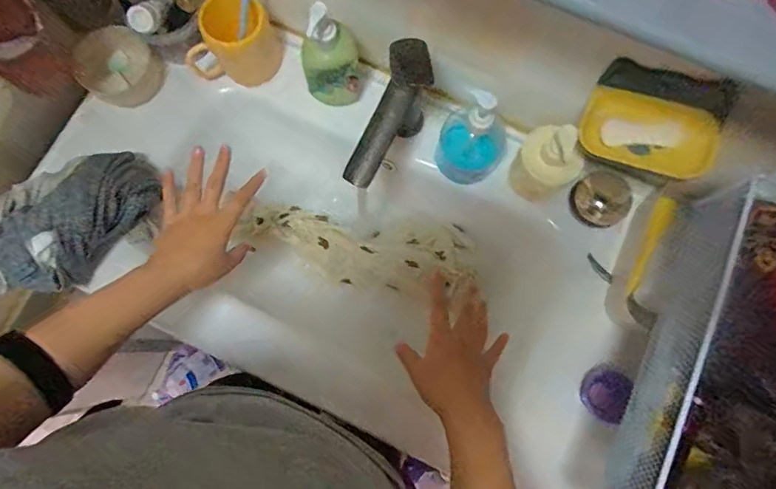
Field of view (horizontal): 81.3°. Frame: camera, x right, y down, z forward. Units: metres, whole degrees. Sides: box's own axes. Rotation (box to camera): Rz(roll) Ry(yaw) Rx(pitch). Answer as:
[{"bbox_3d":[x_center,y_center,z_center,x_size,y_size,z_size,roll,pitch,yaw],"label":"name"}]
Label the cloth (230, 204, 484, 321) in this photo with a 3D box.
[{"bbox_3d":[-0.048,0.003,0.742,0.381,0.018,0.133,11,77,3],"label":"cloth"}]

